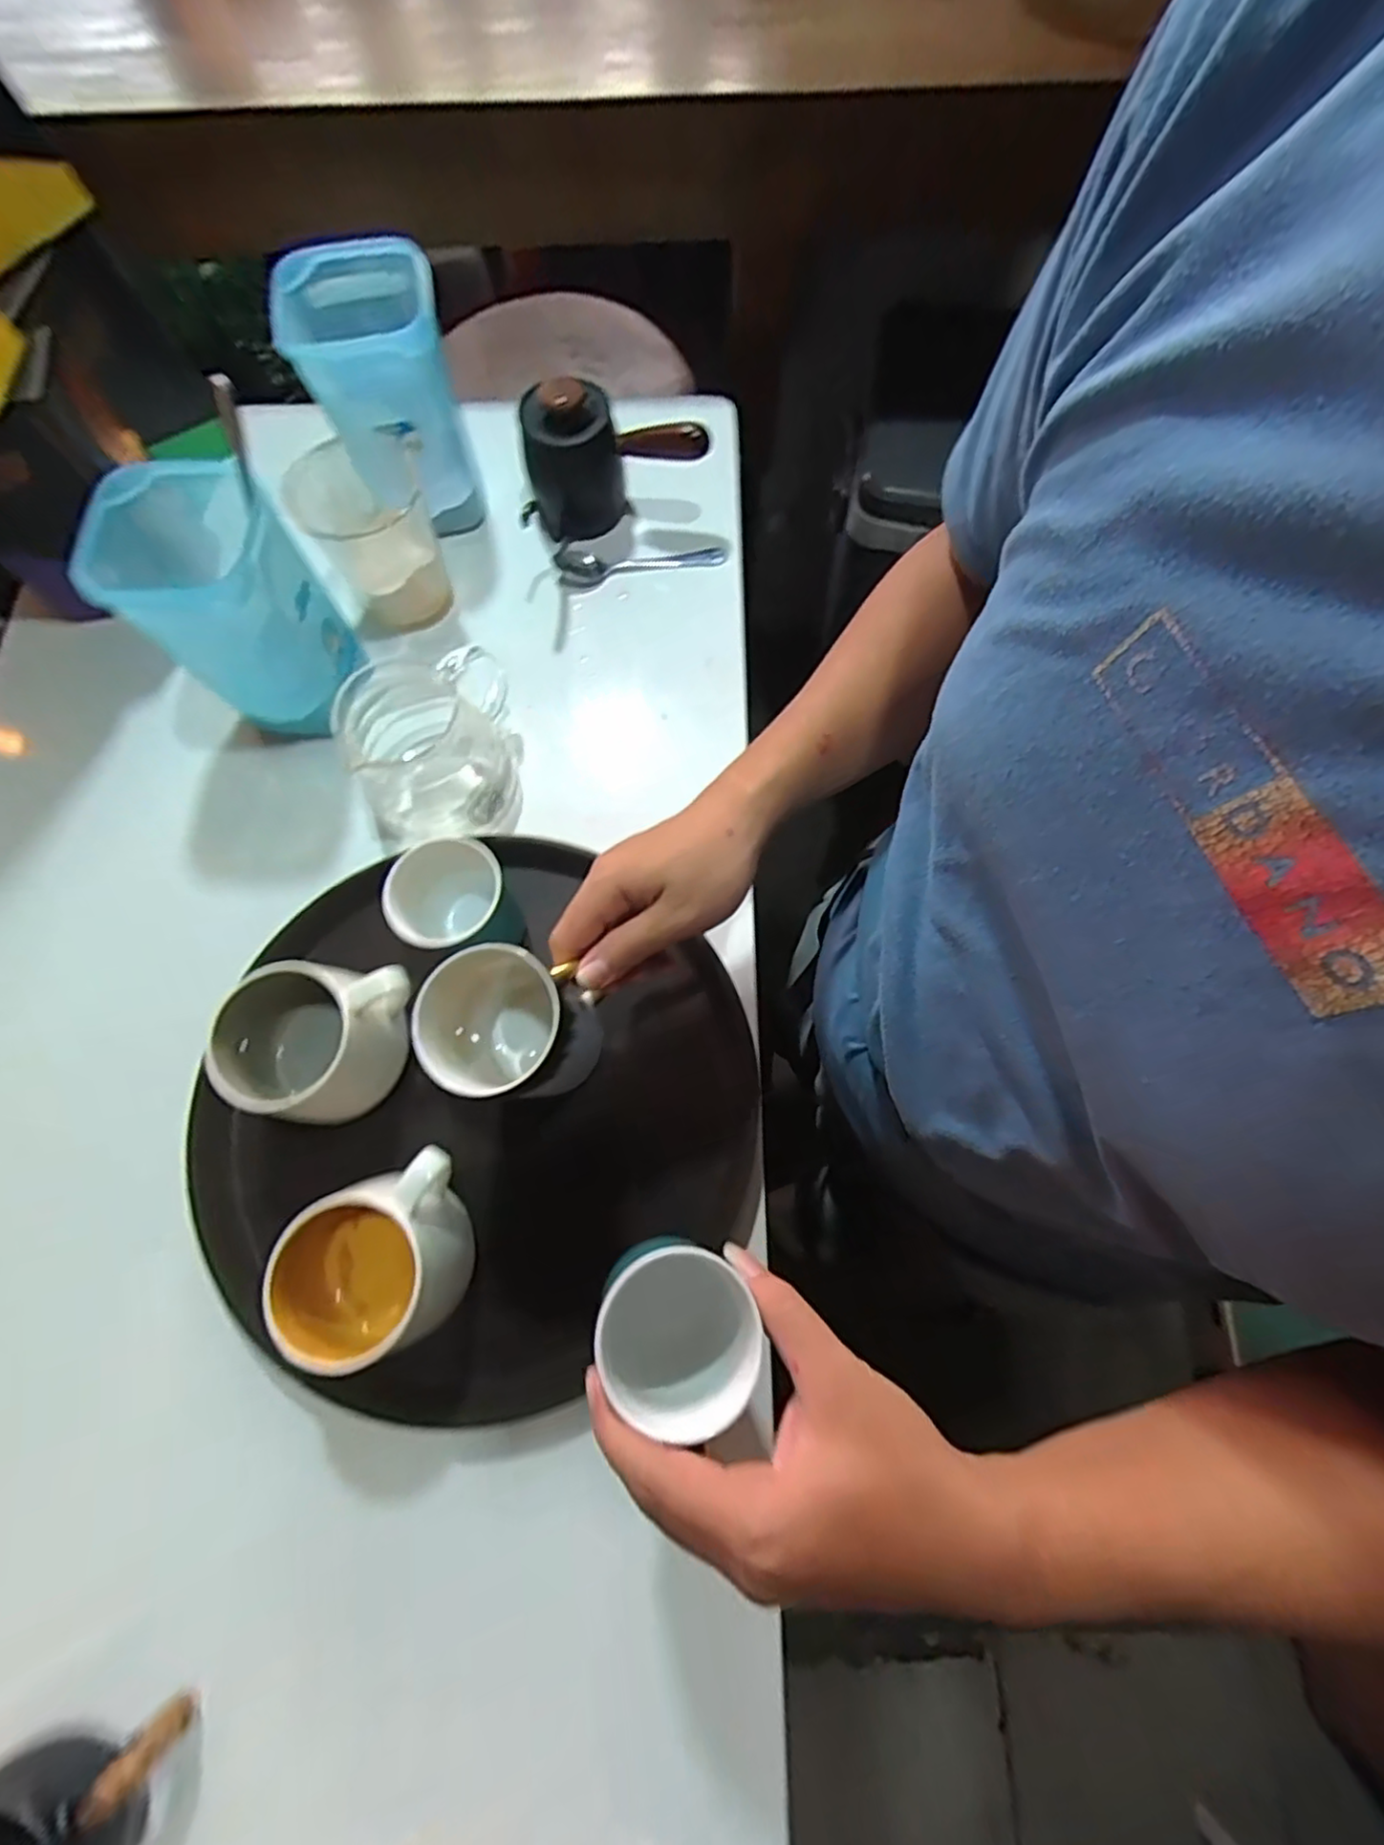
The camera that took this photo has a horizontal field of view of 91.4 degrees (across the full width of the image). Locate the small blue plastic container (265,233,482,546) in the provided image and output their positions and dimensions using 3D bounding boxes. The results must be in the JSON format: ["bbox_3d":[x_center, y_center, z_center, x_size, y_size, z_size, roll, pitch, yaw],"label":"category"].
[{"bbox_3d":[-0.221,-0.382,0.501,0.102,0.147,0.104,-18,71,-7],"label":"small blue plastic container"}]

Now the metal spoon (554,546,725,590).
[{"bbox_3d":[-0.041,-0.293,0.552,0.135,0.022,0.027,-8,70,-3],"label":"metal spoon"}]

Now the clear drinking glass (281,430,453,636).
[{"bbox_3d":[-0.232,-0.285,0.502,0.089,0.101,0.088,-19,71,-7],"label":"clear drinking glass"}]

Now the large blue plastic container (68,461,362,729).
[{"bbox_3d":[-0.296,-0.199,0.449,0.106,0.150,0.103,-31,73,-11],"label":"large blue plastic container"}]

